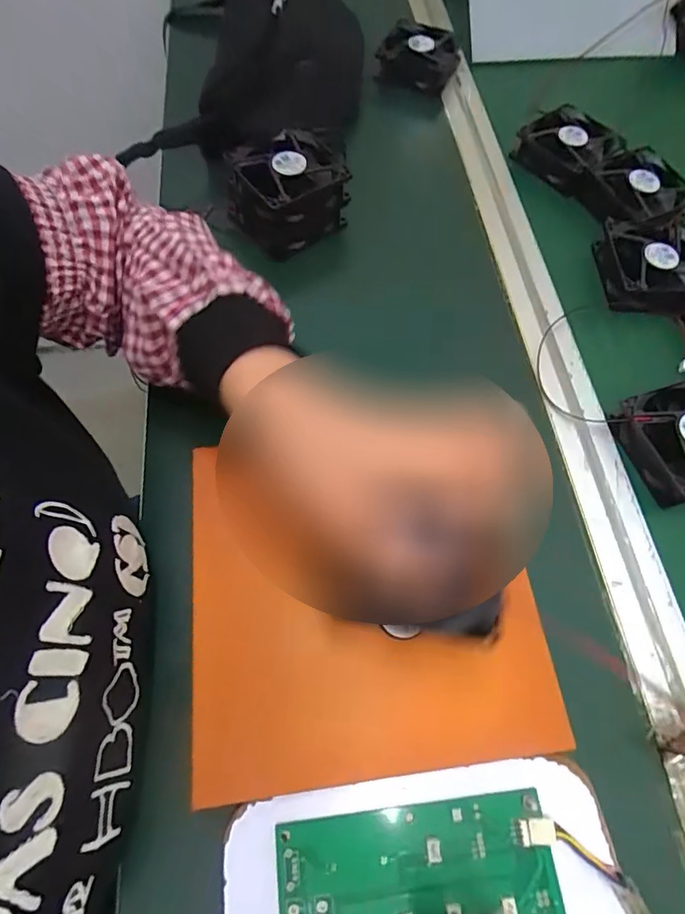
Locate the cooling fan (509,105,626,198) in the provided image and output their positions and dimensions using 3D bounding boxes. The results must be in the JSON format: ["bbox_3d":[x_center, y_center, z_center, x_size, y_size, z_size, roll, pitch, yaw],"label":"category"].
[{"bbox_3d":[0.225,-0.308,0.490,0.081,0.033,0.079,42,69,17],"label":"cooling fan"}]

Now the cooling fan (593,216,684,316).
[{"bbox_3d":[0.269,-0.166,0.427,0.079,0.034,0.084,6,63,0],"label":"cooling fan"}]

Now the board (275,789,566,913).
[{"bbox_3d":[0.037,0.207,0.236,0.134,0.007,0.065,-8,64,-4],"label":"board"}]

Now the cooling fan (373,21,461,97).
[{"bbox_3d":[0.082,-0.452,0.554,0.091,0.038,0.090,1,63,-2],"label":"cooling fan"}]

